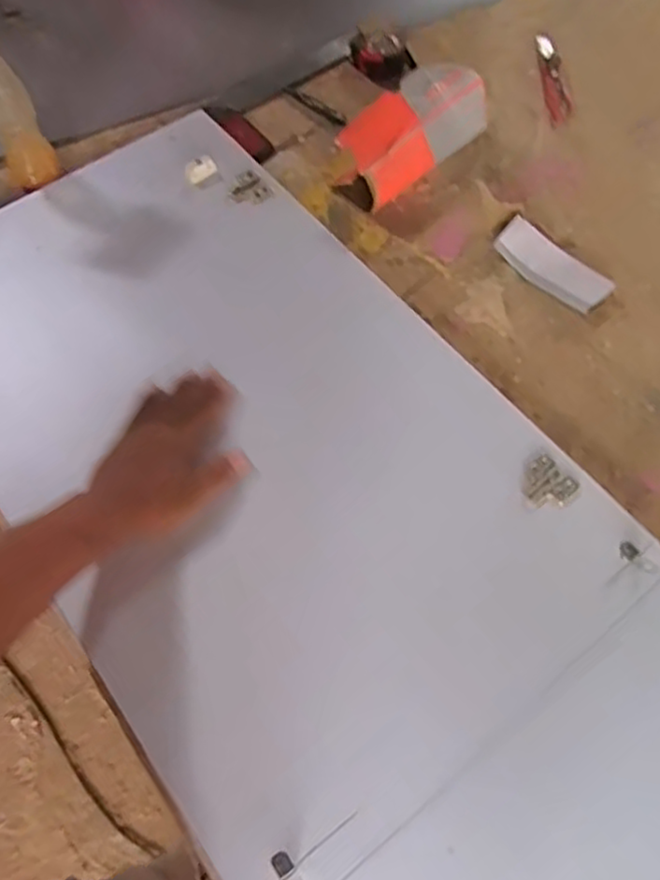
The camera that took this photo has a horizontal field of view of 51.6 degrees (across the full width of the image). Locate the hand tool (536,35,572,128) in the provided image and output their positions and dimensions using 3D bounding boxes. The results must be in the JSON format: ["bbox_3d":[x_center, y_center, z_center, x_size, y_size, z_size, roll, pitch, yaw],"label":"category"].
[{"bbox_3d":[0.318,-0.510,0.962,0.035,0.013,0.169,0,62,-2],"label":"hand tool"}]

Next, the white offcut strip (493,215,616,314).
[{"bbox_3d":[0.256,-0.201,0.792,0.138,0.007,0.054,42,85,12],"label":"white offcut strip"}]

